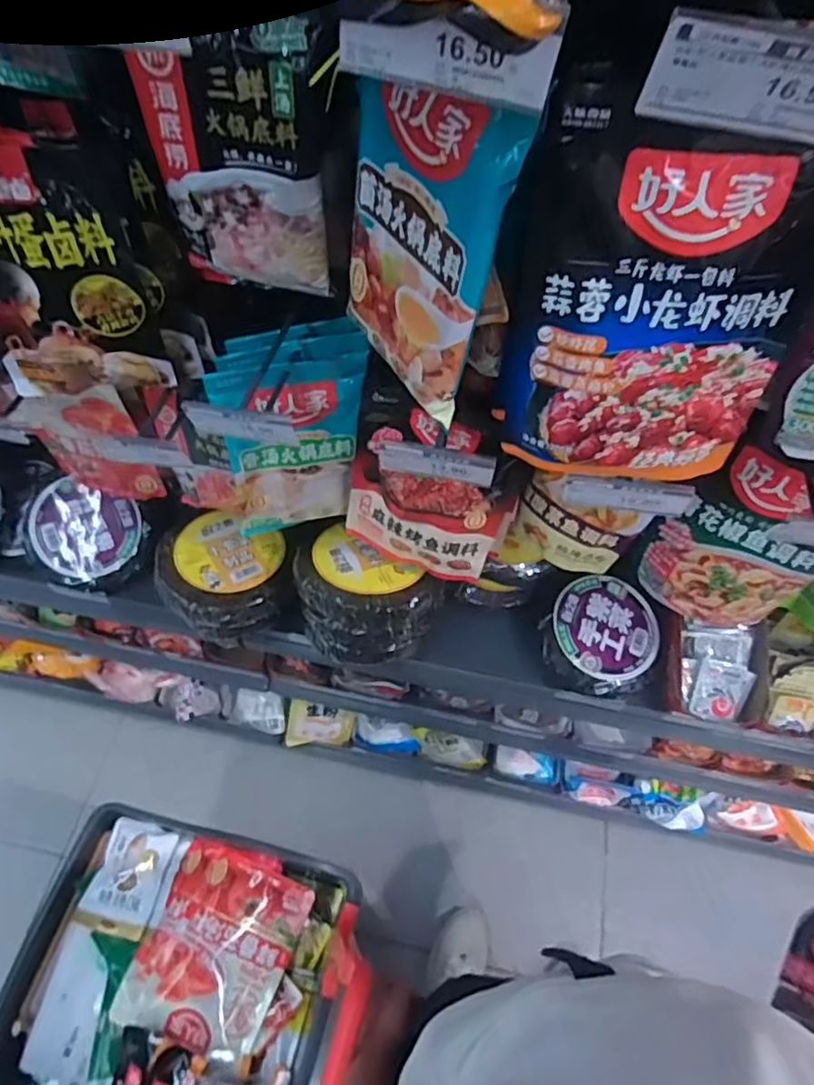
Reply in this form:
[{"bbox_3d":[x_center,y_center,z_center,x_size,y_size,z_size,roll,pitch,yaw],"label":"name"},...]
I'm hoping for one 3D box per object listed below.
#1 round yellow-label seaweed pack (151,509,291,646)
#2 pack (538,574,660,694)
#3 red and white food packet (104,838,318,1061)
[{"bbox_3d":[-0.279,0.048,0.932,0.180,0.099,0.172,0,59,-1],"label":"round yellow-label seaweed pack"},{"bbox_3d":[0.300,0.139,0.966,0.172,0.039,0.178,0,59,-1],"label":"pack"},{"bbox_3d":[-0.276,0.579,0.903,0.220,0.063,0.236,16,60,9],"label":"red and white food packet"}]

